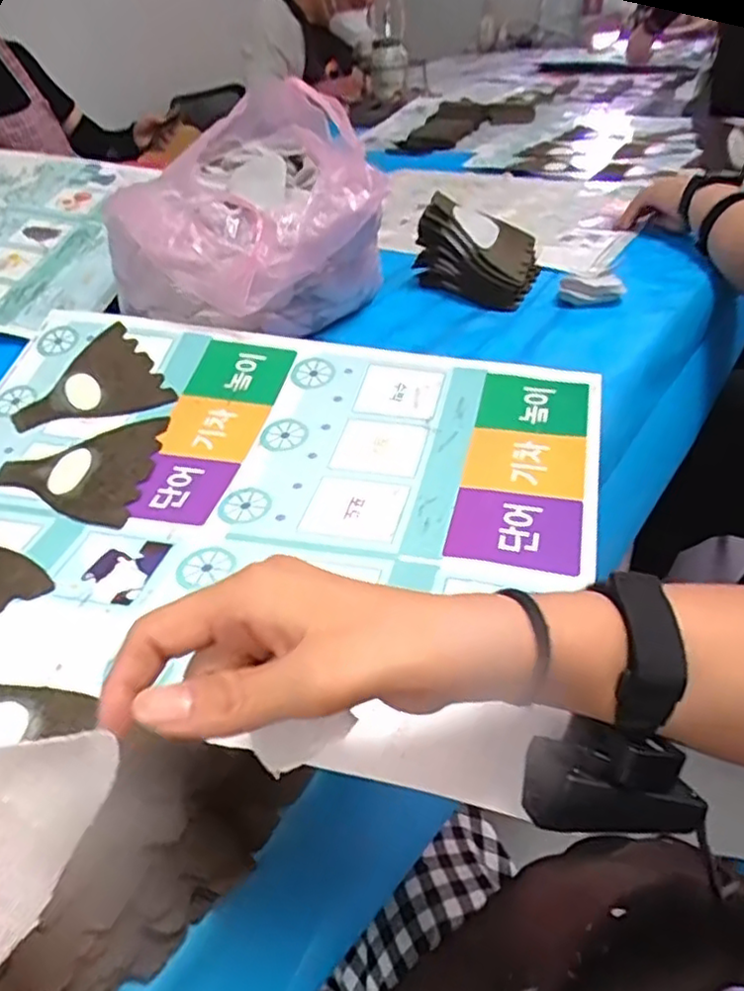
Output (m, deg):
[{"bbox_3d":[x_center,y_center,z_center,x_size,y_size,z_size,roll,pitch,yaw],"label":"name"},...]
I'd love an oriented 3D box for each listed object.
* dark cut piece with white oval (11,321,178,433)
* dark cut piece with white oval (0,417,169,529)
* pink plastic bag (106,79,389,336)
[{"bbox_3d":[-0.261,-0.096,0.608,0.126,0.004,0.121,-32,60,-17],"label":"dark cut piece with white oval"},{"bbox_3d":[-0.240,-0.017,0.536,0.126,0.007,0.120,-4,42,4],"label":"dark cut piece with white oval"},{"bbox_3d":[-0.135,-0.294,0.710,0.273,0.160,0.293,-17,39,-13],"label":"pink plastic bag"}]

